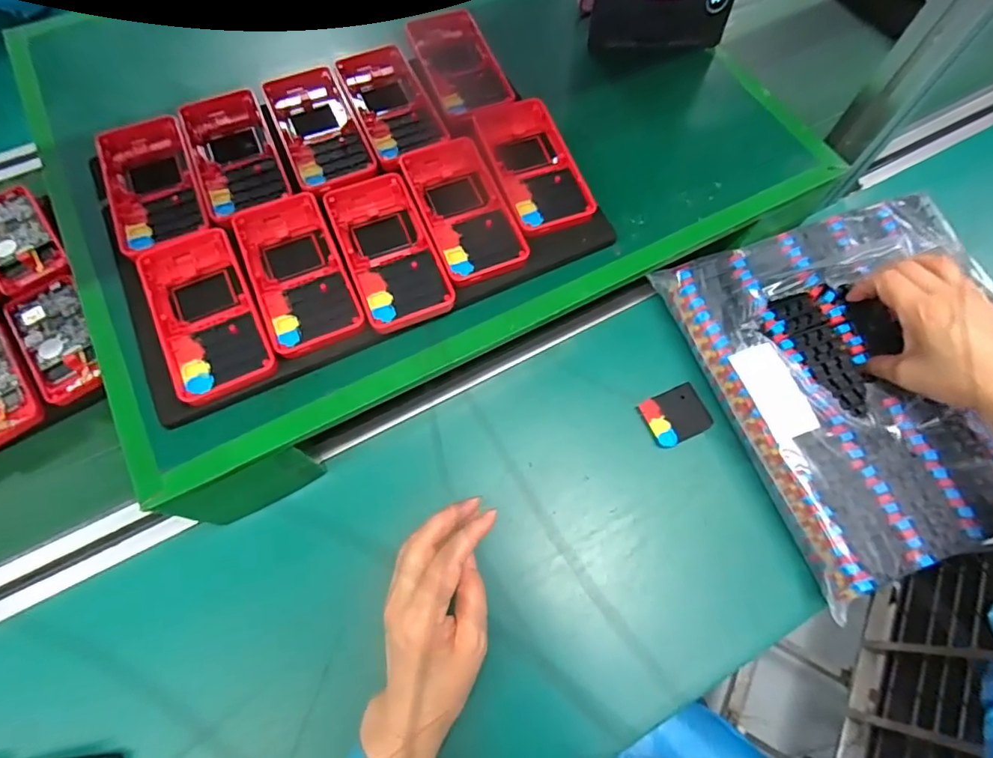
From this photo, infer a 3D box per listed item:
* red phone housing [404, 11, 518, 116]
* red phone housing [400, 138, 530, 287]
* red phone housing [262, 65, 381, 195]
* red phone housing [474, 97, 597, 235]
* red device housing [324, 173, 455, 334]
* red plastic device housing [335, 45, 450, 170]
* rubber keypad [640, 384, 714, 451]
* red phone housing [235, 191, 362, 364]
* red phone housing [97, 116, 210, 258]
[{"bbox_3d":[-0.034,-0.285,0.455,0.060,0.008,0.130,-18,67,-10],"label":"red phone housing"},{"bbox_3d":[-0.026,-0.131,0.388,0.062,0.007,0.126,-20,67,-11],"label":"red phone housing"},{"bbox_3d":[-0.145,-0.206,0.418,0.061,0.013,0.125,-21,68,-11],"label":"red phone housing"},{"bbox_3d":[0.028,-0.173,0.406,0.062,0.011,0.128,-17,67,-10],"label":"red phone housing"},{"bbox_3d":[-0.080,-0.097,0.376,0.061,0.015,0.129,-20,67,-11],"label":"red device housing"},{"bbox_3d":[-0.089,-0.235,0.436,0.064,0.011,0.135,-20,67,-11],"label":"red plastic device housing"},{"bbox_3d":[0.159,0.032,0.452,0.055,0.009,0.044,-22,69,-9],"label":"rubber keypad"},{"bbox_3d":[-0.142,-0.077,0.364,0.061,0.013,0.126,-22,68,-12],"label":"red phone housing"},{"bbox_3d":[-0.263,-0.151,0.392,0.063,0.017,0.121,-23,68,-12],"label":"red phone housing"}]

